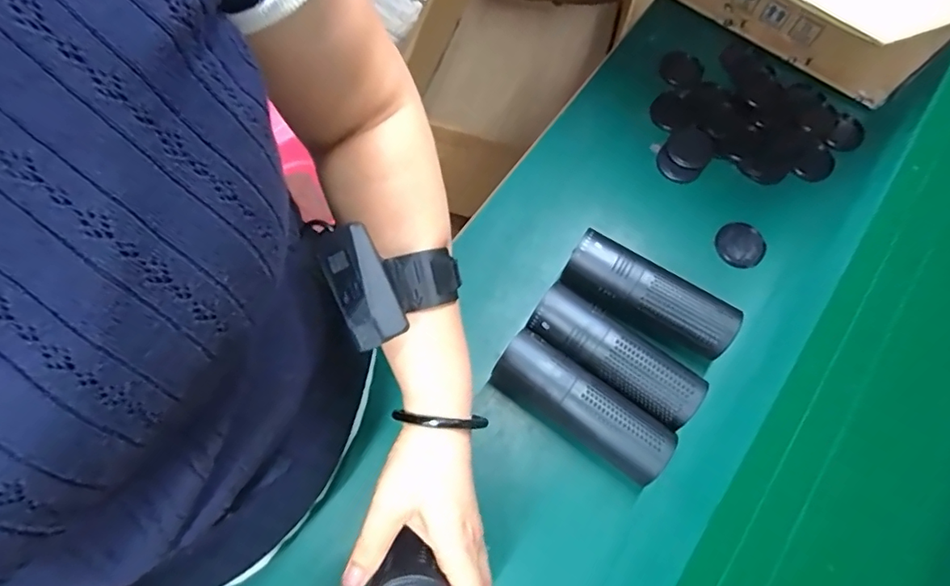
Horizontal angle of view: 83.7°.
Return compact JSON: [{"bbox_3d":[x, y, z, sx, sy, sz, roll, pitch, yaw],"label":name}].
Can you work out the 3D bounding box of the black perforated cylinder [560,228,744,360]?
[{"bbox_3d":[0.164,0.008,0.513,0.162,0.054,0.056,31,73,10],"label":"black perforated cylinder"}]

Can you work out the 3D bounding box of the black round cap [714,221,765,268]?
[{"bbox_3d":[0.281,-0.052,0.560,0.049,0.007,0.054,39,74,12],"label":"black round cap"}]

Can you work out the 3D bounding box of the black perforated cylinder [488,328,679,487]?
[{"bbox_3d":[0.094,0.103,0.477,0.163,0.047,0.057,34,73,10],"label":"black perforated cylinder"}]

